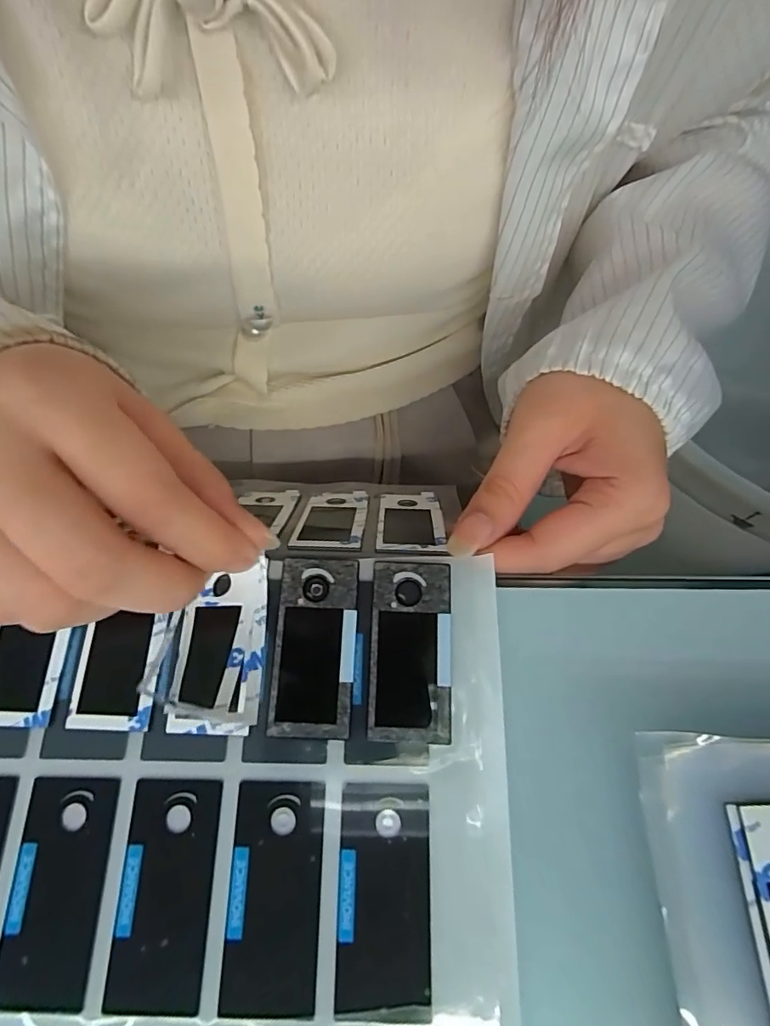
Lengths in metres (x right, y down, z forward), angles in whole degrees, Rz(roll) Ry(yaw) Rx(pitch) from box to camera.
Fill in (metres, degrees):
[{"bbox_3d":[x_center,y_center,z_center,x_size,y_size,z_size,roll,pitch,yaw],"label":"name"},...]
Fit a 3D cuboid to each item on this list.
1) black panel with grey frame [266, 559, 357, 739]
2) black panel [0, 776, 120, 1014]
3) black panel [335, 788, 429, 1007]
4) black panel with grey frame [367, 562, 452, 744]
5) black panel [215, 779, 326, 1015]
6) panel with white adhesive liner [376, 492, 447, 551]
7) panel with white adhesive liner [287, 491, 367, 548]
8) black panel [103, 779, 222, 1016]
[{"bbox_3d":[-0.024,0.045,0.173,0.027,0.004,0.058,2,72,0],"label":"black panel with grey frame"},{"bbox_3d":[-0.099,0.113,0.152,0.027,0.004,0.058,0,72,-1],"label":"black panel"},{"bbox_3d":[0.000,0.113,0.152,0.027,0.004,0.056,1,72,-1],"label":"black panel"},{"bbox_3d":[0.009,0.046,0.173,0.027,0.004,0.059,2,72,0],"label":"black panel with grey frame"},{"bbox_3d":[-0.033,0.114,0.151,0.028,0.004,0.059,1,72,0],"label":"black panel"},{"bbox_3d":[0.011,0.003,0.216,0.027,0.058,0.004,5,113,1],"label":"panel with white adhesive liner"},{"bbox_3d":[-0.023,0.002,0.218,0.029,0.059,0.004,1,112,0],"label":"panel with white adhesive liner"},{"bbox_3d":[-0.066,0.113,0.151,0.026,0.004,0.058,1,72,0],"label":"black panel"}]

